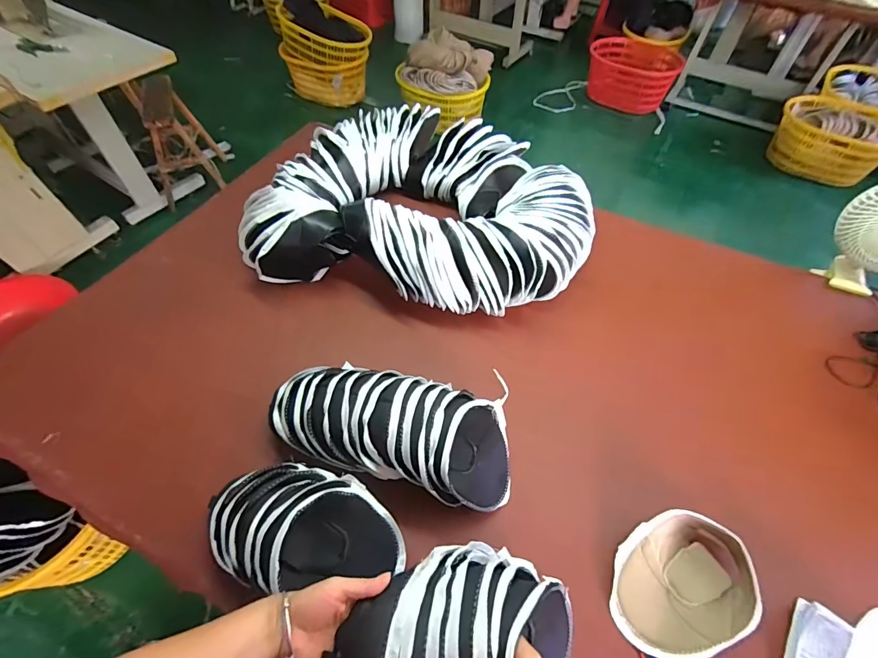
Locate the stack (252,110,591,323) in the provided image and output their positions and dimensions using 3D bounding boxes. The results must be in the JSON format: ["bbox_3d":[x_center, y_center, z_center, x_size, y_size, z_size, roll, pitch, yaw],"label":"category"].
[{"bbox_3d":[-0.028,-0.317,1.033,0.757,0.155,0.550,8,54,5],"label":"stack"}]

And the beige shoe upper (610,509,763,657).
[{"bbox_3d":[0.368,0.385,0.643,0.213,0.075,0.173,-18,56,-14],"label":"beige shoe upper"}]

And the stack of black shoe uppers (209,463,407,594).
[{"bbox_3d":[-0.197,0.293,0.623,0.273,0.122,0.167,16,55,10],"label":"stack of black shoe uppers"}]

